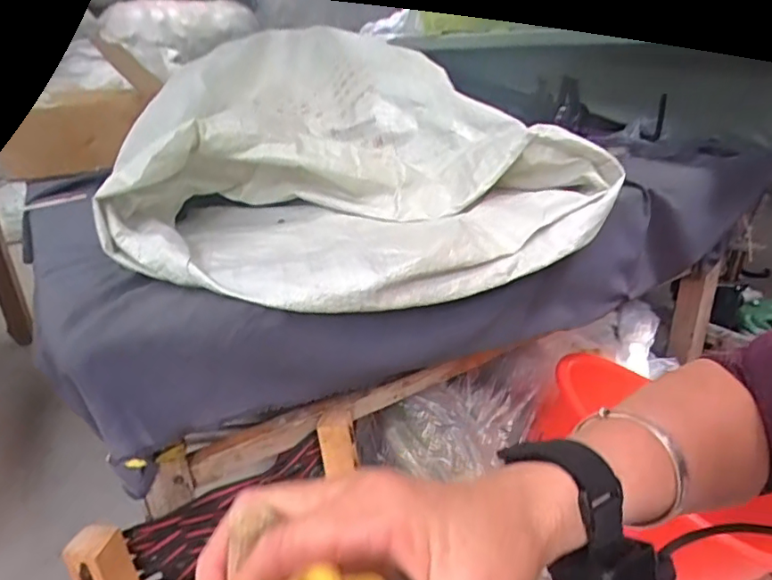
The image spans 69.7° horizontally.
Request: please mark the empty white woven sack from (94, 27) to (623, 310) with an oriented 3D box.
[{"bbox_3d":[-0.087,-0.200,0.735,0.538,0.207,0.617,-14,26,-22],"label":"empty white woven sack"}]

